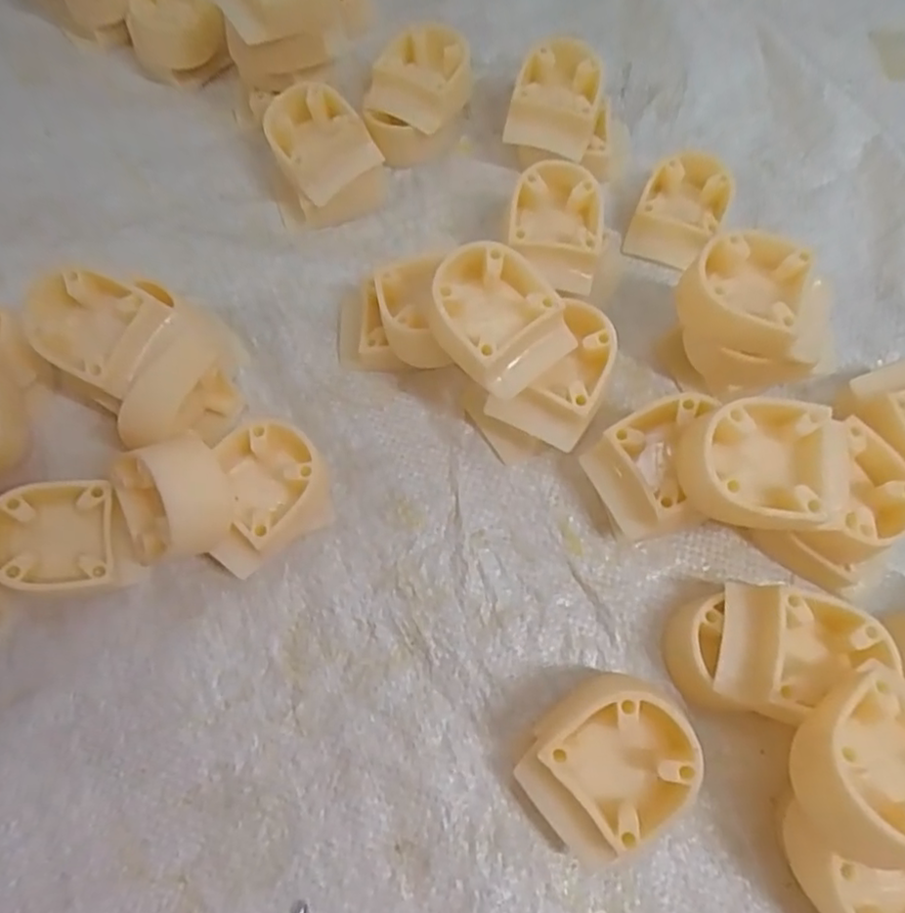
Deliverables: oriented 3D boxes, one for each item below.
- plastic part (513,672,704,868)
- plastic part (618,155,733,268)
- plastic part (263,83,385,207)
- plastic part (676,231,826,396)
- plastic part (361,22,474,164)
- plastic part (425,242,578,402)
[{"bbox_3d":[0.056,0.113,0.234,0.058,0.043,0.049,-37,72,-12],"label":"plastic part"},{"bbox_3d":[0.122,-0.131,0.336,0.043,0.026,0.054,25,72,11],"label":"plastic part"},{"bbox_3d":[-0.075,-0.167,0.341,0.042,0.042,0.066,-37,72,-12],"label":"plastic part"},{"bbox_3d":[0.130,-0.061,0.289,0.056,0.059,0.054,1,69,2],"label":"plastic part"},{"bbox_3d":[-0.019,-0.207,0.359,0.052,0.035,0.066,13,70,7],"label":"plastic part"},{"bbox_3d":[0.018,-0.058,0.266,0.051,0.030,0.055,-30,71,-10],"label":"plastic part"}]

